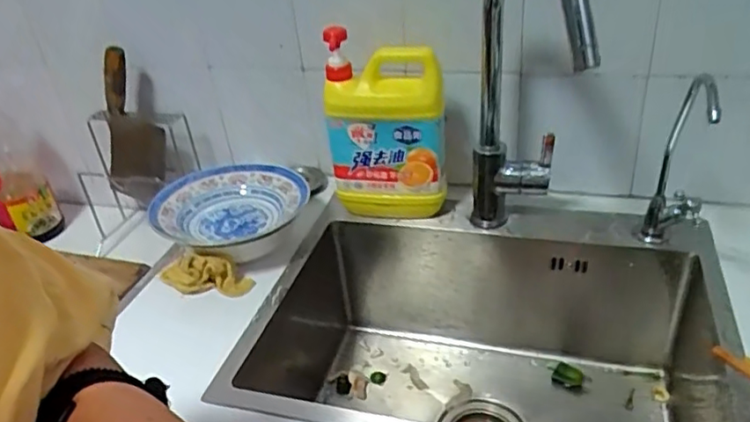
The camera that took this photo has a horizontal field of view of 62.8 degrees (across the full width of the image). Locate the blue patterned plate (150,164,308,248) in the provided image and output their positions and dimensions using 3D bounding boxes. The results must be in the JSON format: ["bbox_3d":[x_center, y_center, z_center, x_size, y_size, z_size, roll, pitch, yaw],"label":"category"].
[{"bbox_3d":[-0.185,-0.005,0.783,0.190,0.039,0.165,-21,35,-22],"label":"blue patterned plate"}]

